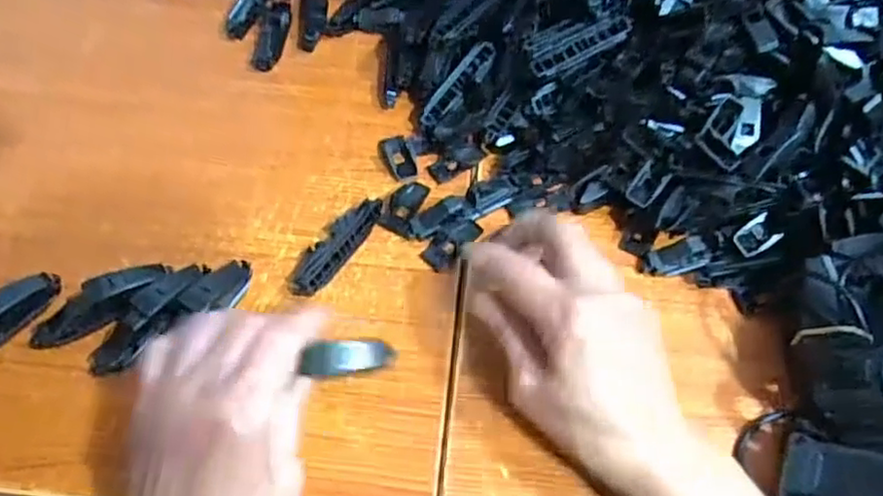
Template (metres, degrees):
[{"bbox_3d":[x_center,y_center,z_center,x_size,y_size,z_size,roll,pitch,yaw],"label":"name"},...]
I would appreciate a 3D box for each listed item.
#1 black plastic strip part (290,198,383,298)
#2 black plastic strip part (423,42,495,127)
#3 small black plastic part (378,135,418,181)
[{"bbox_3d":[-0.065,-0.002,0.417,0.023,0.014,0.079,30,61,19],"label":"black plastic strip part"},{"bbox_3d":[0.013,-0.116,0.474,0.016,0.009,0.074,39,86,23],"label":"black plastic strip part"},{"bbox_3d":[-0.030,-0.063,0.461,0.018,0.009,0.036,-19,58,-12],"label":"small black plastic part"}]

